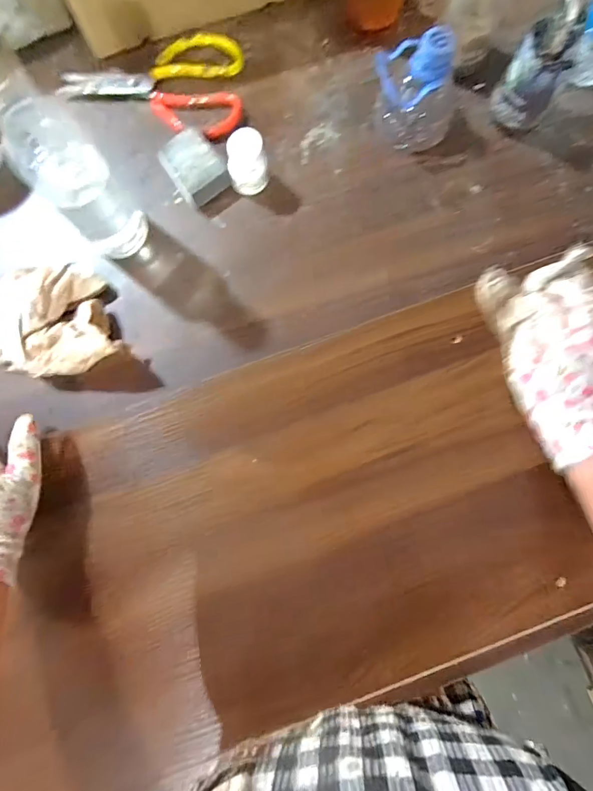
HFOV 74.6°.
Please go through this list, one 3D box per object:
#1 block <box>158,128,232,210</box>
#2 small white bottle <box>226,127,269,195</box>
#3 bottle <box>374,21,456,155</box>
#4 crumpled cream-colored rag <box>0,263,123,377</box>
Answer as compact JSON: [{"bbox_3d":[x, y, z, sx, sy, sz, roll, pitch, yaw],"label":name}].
[{"bbox_3d":[-0.110,-0.247,0.425,0.054,0.028,0.069,-35,83,-4],"label":"block"},{"bbox_3d":[-0.051,-0.246,0.414,0.039,0.056,0.033,8,82,1],"label":"small white bottle"},{"bbox_3d":[0.131,-0.329,0.409,0.090,0.086,0.079,27,83,4],"label":"bottle"},{"bbox_3d":[-0.249,-0.077,0.398,0.144,0.049,0.110,4,82,1],"label":"crumpled cream-colored rag"}]

